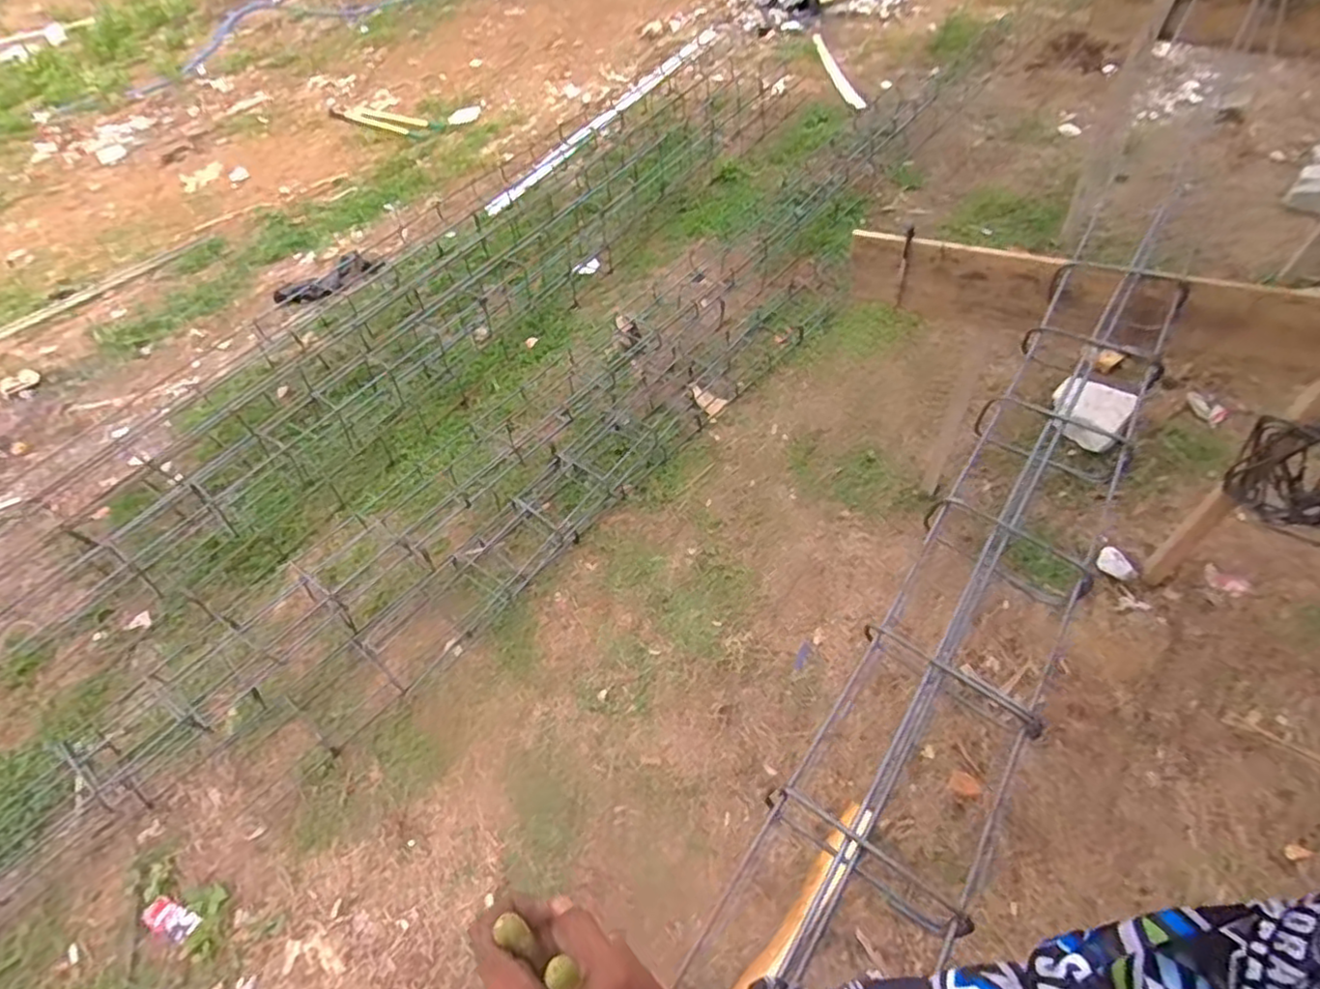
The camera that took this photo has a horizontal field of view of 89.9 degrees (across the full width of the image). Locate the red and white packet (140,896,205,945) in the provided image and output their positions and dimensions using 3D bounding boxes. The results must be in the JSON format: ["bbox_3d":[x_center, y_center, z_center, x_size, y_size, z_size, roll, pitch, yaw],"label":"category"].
[{"bbox_3d":[-1.025,0.888,1.383,0.120,0.012,0.057,15,54,18],"label":"red and white packet"}]

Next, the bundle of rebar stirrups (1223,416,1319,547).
[{"bbox_3d":[1.193,-0.036,1.221,0.061,0.262,0.219,-27,53,-15],"label":"bundle of rebar stirrups"}]

